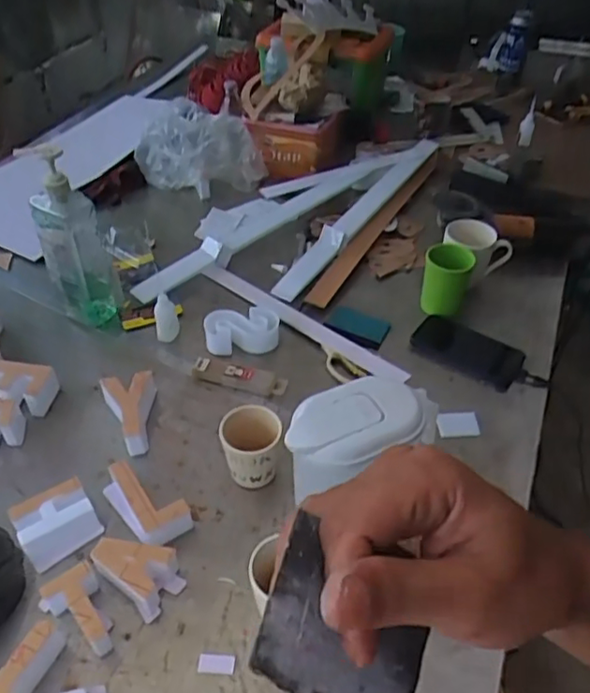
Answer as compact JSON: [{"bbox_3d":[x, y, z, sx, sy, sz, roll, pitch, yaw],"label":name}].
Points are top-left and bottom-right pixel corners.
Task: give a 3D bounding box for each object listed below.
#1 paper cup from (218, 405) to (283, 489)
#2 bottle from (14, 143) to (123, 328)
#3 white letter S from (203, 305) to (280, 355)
[{"bbox_3d":[-0.053,0.130,0.770,0.071,0.097,0.069,1,44,-1],"label":"paper cup"},{"bbox_3d":[-0.331,-0.155,0.934,0.093,0.281,0.077,-18,48,-19],"label":"bottle"},{"bbox_3d":[-0.082,-0.029,0.957,0.115,0.035,0.067,-6,45,-9],"label":"white letter S"}]

